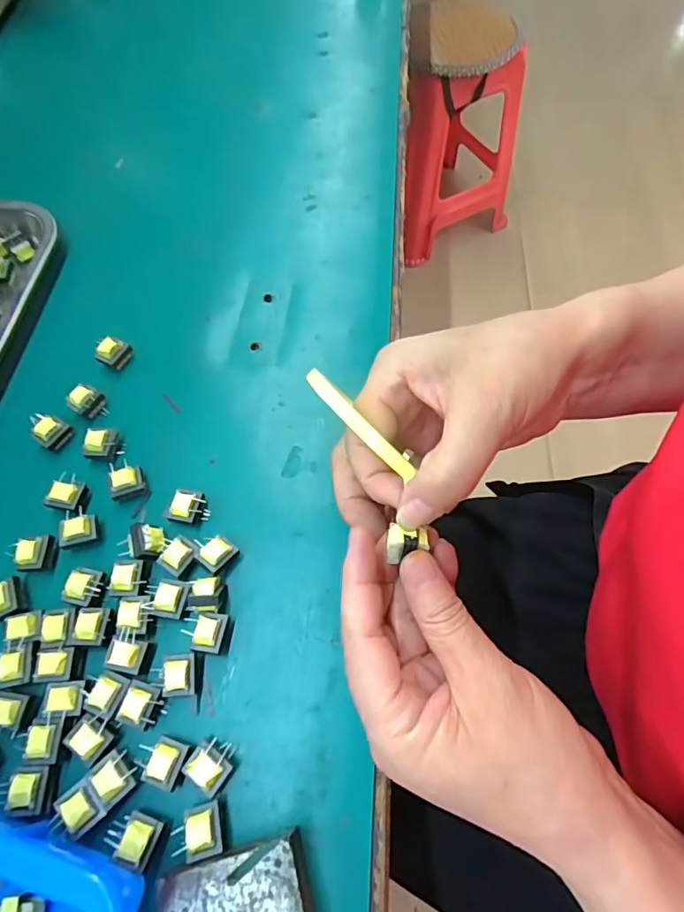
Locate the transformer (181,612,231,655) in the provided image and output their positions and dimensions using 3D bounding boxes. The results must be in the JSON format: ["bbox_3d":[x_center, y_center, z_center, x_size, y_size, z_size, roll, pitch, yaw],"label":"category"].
[{"bbox_3d":[-0.070,0.091,0.259,0.021,0.015,0.019,11,64,5],"label":"transformer"}]

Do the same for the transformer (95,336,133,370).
[{"bbox_3d":[-0.153,-0.069,0.336,0.017,0.016,0.018,19,65,8],"label":"transformer"}]

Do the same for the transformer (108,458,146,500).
[{"bbox_3d":[-0.126,0.015,0.295,0.019,0.016,0.019,-19,66,-9],"label":"transformer"}]

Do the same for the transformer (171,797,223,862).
[{"bbox_3d":[-0.063,0.164,0.220,0.019,0.017,0.019,-14,65,-7],"label":"transformer"}]

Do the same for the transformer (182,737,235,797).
[{"bbox_3d":[-0.060,0.143,0.233,0.018,0.018,0.018,33,68,15],"label":"transformer"}]

